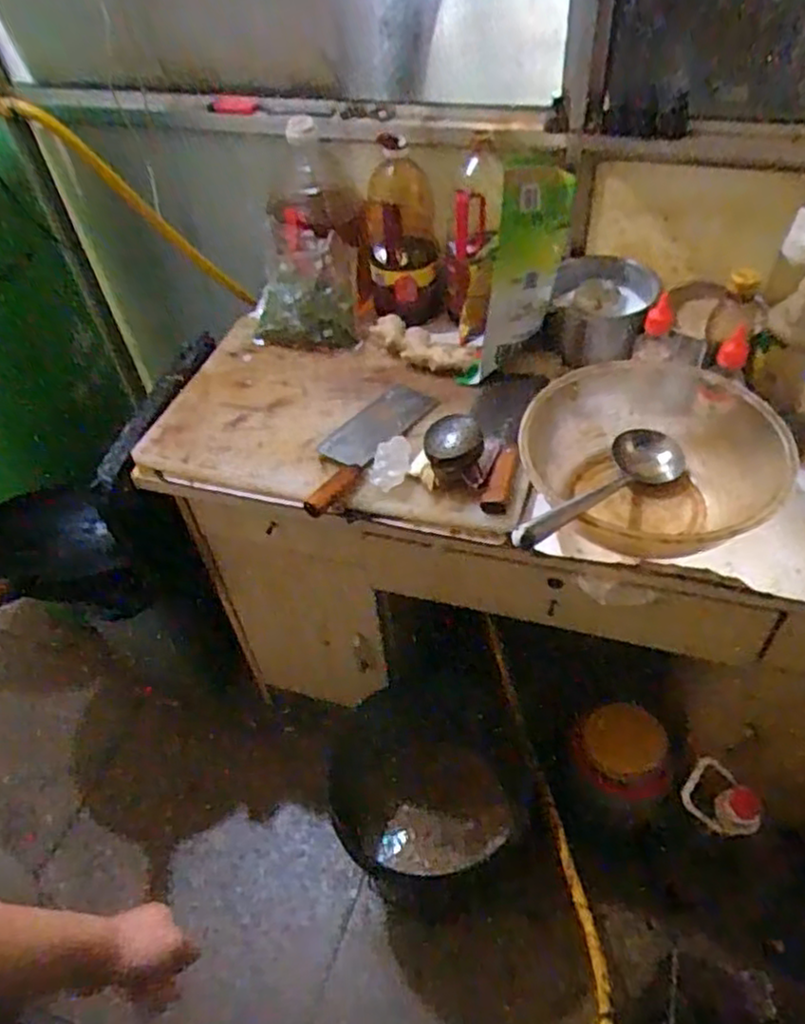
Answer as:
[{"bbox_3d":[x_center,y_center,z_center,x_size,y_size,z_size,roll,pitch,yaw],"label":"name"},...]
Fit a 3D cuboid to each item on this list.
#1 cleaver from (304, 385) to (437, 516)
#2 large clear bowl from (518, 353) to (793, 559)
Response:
[{"bbox_3d":[-0.054,-0.094,0.935,0.093,0.024,0.264,24,55,24],"label":"cleaver"},{"bbox_3d":[0.289,-0.043,0.829,0.278,0.123,0.281,-3,49,3],"label":"large clear bowl"}]

